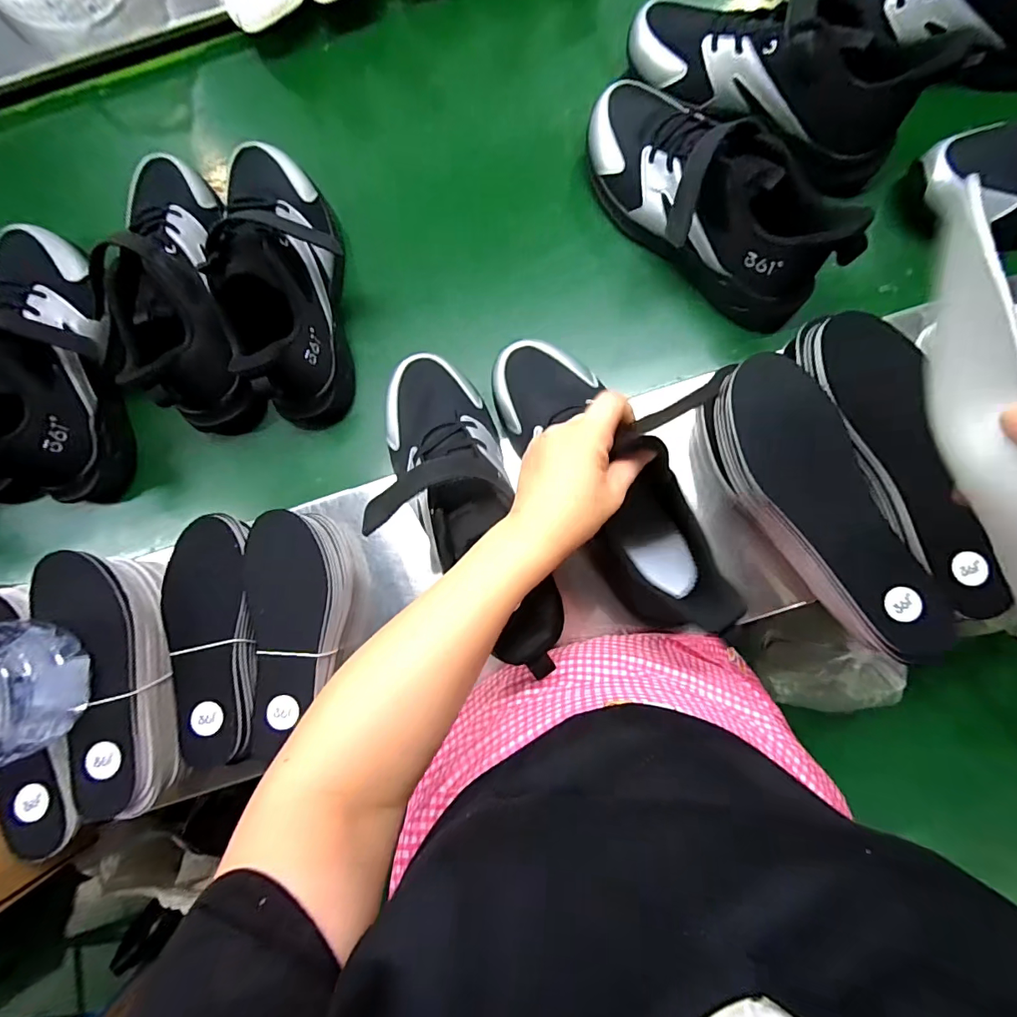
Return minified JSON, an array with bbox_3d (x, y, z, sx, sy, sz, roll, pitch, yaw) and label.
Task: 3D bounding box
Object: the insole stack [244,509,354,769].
[{"bbox_3d":[-0.187,0.096,0.430,0.079,0.055,0.181,-4,85,2],"label":"insole stack"}]

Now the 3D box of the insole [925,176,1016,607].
[{"bbox_3d":[0.250,-0.033,0.236,0.013,0.058,0.245,-12,83,1],"label":"insole"}]

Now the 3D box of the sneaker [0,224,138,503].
[{"bbox_3d":[-0.452,-0.150,0.472,0.099,0.120,0.282,-14,85,1],"label":"sneaker"}]

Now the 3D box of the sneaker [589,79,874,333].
[{"bbox_3d":[0.180,-0.294,0.446,0.282,0.111,0.105,45,88,5],"label":"sneaker"}]

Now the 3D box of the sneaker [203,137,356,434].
[{"bbox_3d":[-0.224,-0.231,0.470,0.089,0.118,0.284,-9,85,1],"label":"sneaker"}]

